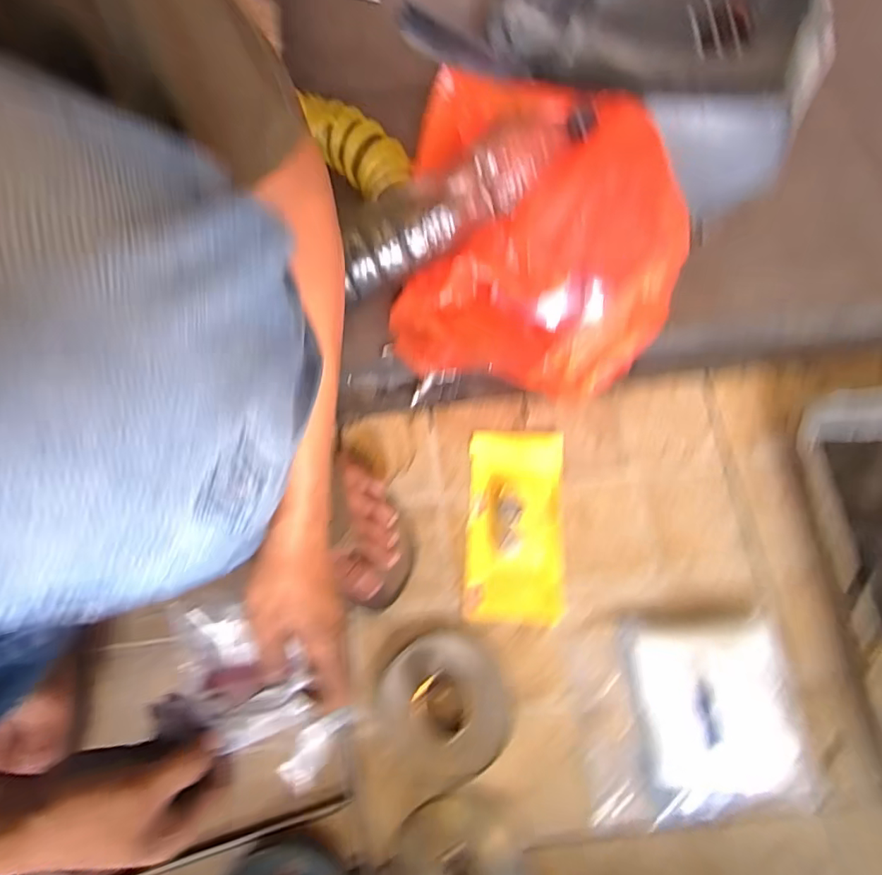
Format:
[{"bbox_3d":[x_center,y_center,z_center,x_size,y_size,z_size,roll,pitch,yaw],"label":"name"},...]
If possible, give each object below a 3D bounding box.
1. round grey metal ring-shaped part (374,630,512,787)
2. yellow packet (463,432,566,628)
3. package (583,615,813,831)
[{"bbox_3d":[0.001,0.237,0.448,0.114,0.028,0.113,0,71,-1],"label":"round grey metal ring-shaped part"},{"bbox_3d":[0.074,0.086,0.509,0.092,0.014,0.184,3,71,0],"label":"yellow packet"},{"bbox_3d":[0.217,0.244,0.445,0.180,0.038,0.156,-3,71,-2],"label":"package"}]

